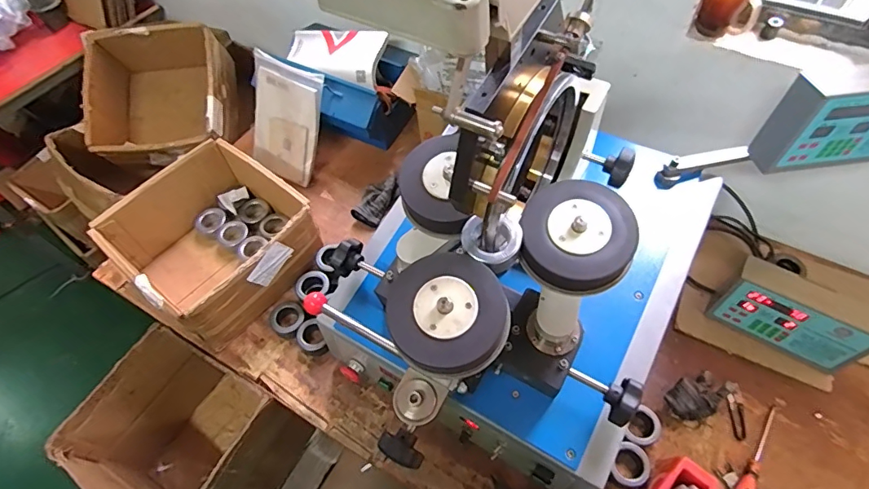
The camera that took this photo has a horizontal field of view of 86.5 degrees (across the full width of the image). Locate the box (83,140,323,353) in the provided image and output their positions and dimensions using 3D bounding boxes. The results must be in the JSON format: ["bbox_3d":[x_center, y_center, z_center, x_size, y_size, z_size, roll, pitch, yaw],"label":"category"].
[{"bbox_3d":[-0.444,-0.012,0.978,0.324,0.176,0.337,34,65,22],"label":"box"}]

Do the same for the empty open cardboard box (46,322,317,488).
[{"bbox_3d":[-0.512,0.414,0.990,0.333,0.315,0.280,25,62,18],"label":"empty open cardboard box"}]

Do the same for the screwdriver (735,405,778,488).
[{"bbox_3d":[0.536,0.357,0.770,0.027,0.030,0.218,32,64,21],"label":"screwdriver"}]

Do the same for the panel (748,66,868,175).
[{"bbox_3d":[0.624,-0.194,0.698,0.224,0.148,0.068,-7,52,-3],"label":"panel"}]

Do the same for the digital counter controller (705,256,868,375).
[{"bbox_3d":[0.640,0.127,0.833,0.229,0.162,0.072,29,63,20],"label":"digital counter controller"}]

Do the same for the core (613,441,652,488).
[{"bbox_3d":[0.329,0.372,0.772,0.056,0.034,0.068,28,62,19],"label":"core"}]

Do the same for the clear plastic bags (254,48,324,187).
[{"bbox_3d":[-0.365,-0.301,1.121,0.175,0.263,0.022,22,24,12],"label":"clear plastic bags"}]

